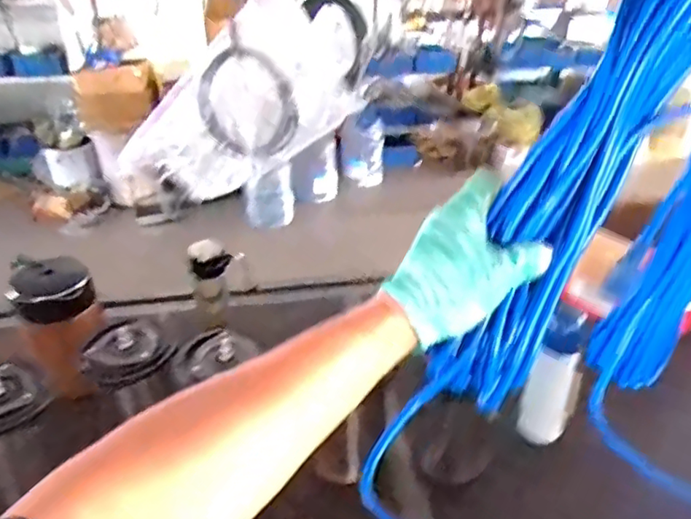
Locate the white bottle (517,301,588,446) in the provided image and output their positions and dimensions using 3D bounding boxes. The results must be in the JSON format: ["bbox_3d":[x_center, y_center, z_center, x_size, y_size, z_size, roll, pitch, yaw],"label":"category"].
[{"bbox_3d":[0.318,0.182,0.895,0.073,0.247,0.055,12,32,20],"label":"white bottle"}]

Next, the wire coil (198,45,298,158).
[{"bbox_3d":[-0.080,-0.125,0.476,0.085,0.081,0.019,40,25,-16],"label":"wire coil"}]

